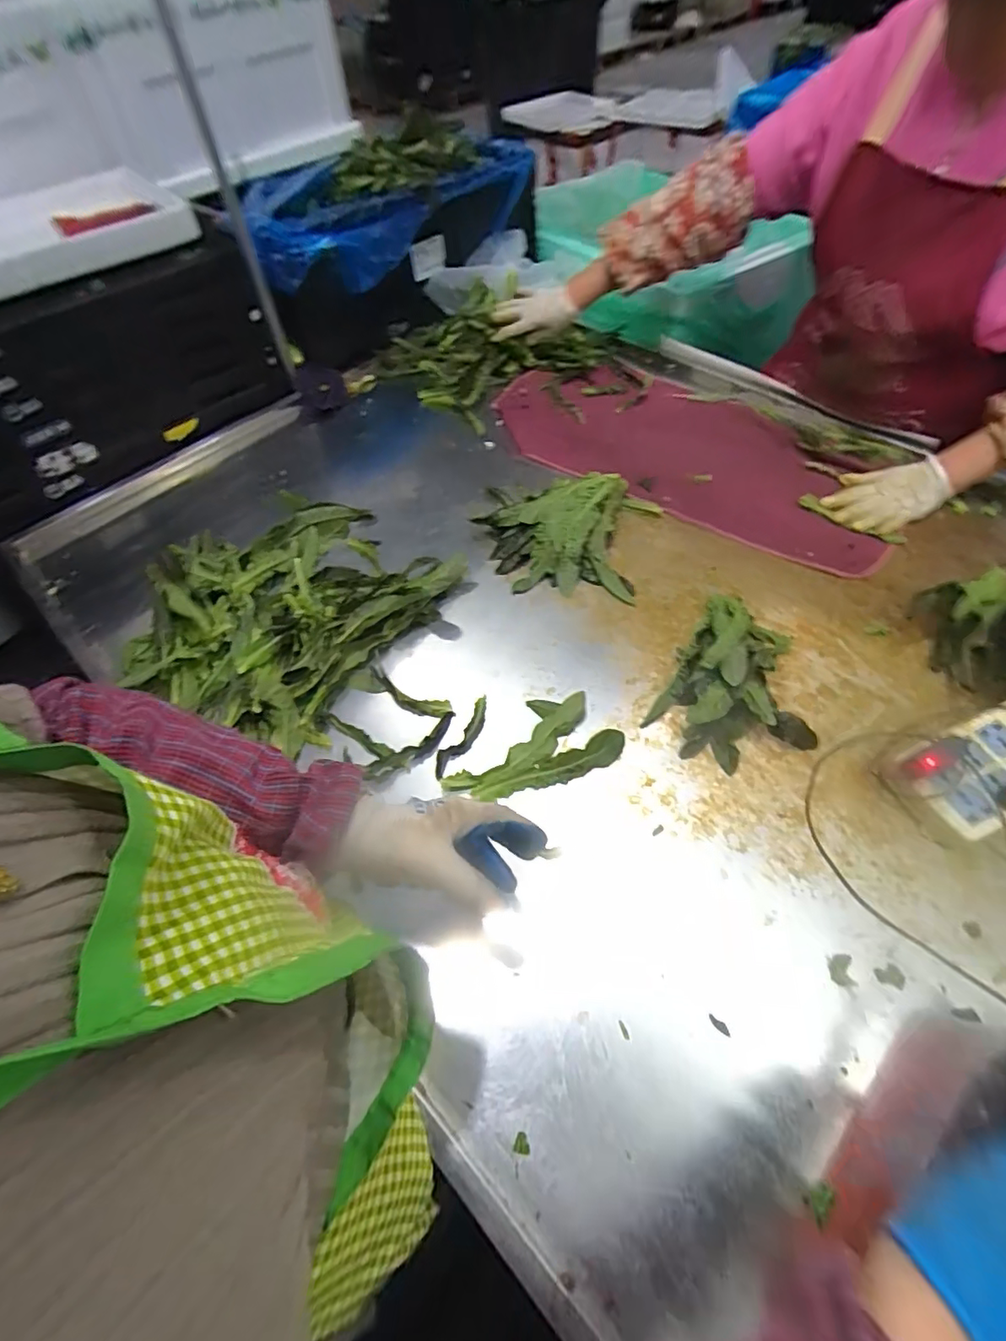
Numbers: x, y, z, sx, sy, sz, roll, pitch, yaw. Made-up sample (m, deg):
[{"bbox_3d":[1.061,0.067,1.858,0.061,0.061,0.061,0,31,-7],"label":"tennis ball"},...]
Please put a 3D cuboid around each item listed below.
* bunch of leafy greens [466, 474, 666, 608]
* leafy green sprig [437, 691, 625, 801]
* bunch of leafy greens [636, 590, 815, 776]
[{"bbox_3d":[0.086,-0.206,0.798,0.248,0.048,0.227,9,57,10],"label":"bunch of leafy greens"},{"bbox_3d":[0.025,0.076,0.617,0.200,0.023,0.111,-16,57,-7],"label":"leafy green sprig"},{"bbox_3d":[0.280,0.012,0.629,0.168,0.068,0.214,28,63,18],"label":"bunch of leafy greens"}]

